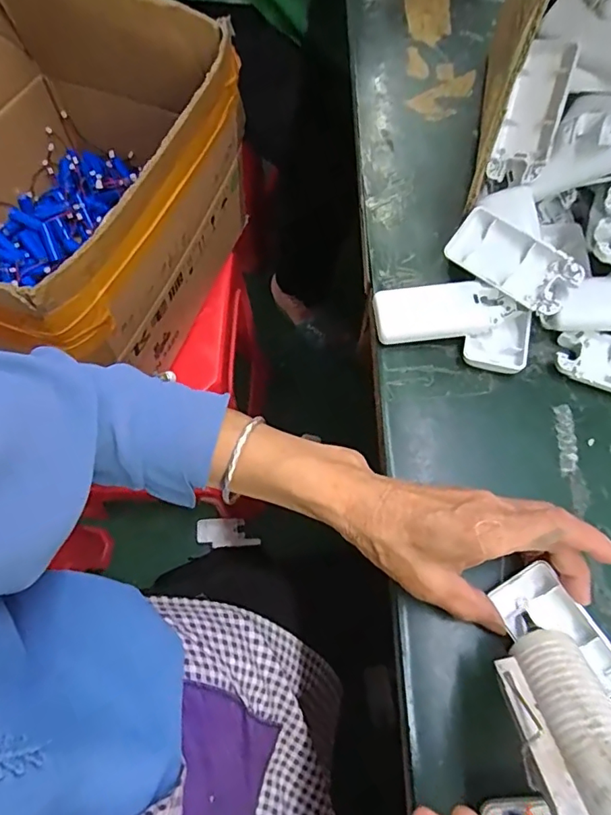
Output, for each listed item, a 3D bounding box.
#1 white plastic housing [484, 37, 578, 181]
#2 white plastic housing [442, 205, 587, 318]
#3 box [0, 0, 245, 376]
[{"bbox_3d":[0.166,-0.213,0.376,0.039,0.015,0.089,17,113,8],"label":"white plastic housing"},{"bbox_3d":[0.151,-0.107,0.380,0.092,0.012,0.042,35,97,9],"label":"white plastic housing"},{"bbox_3d":[-0.258,-0.231,0.551,0.312,0.254,0.364,22,68,6],"label":"box"}]

